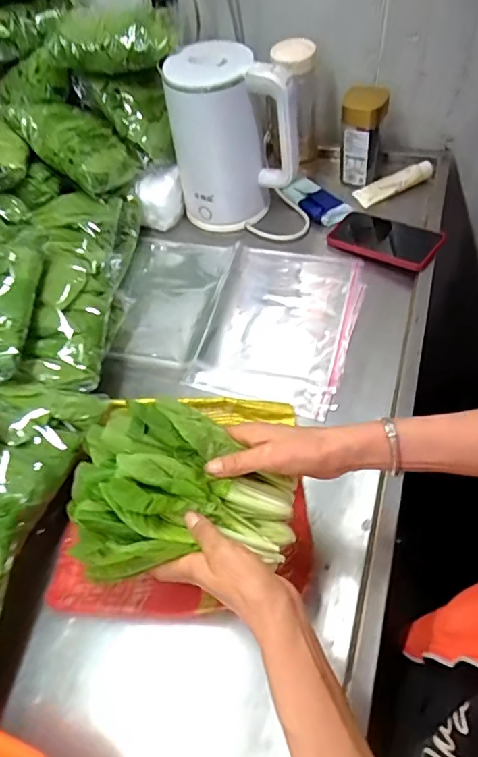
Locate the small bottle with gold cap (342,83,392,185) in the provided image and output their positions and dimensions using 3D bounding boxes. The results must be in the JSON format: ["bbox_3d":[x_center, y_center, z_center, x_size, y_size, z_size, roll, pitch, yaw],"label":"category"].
[{"bbox_3d":[0.194,-0.382,0.825,0.064,0.155,0.033,15,57,16],"label":"small bottle with gold cap"}]

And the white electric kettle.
[{"bbox_3d":[0.005,-0.372,0.792,0.205,0.232,0.123,-3,54,3],"label":"white electric kettle"}]

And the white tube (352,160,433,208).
[{"bbox_3d":[0.259,-0.322,0.861,0.128,0.025,0.038,-22,54,9],"label":"white tube"}]

